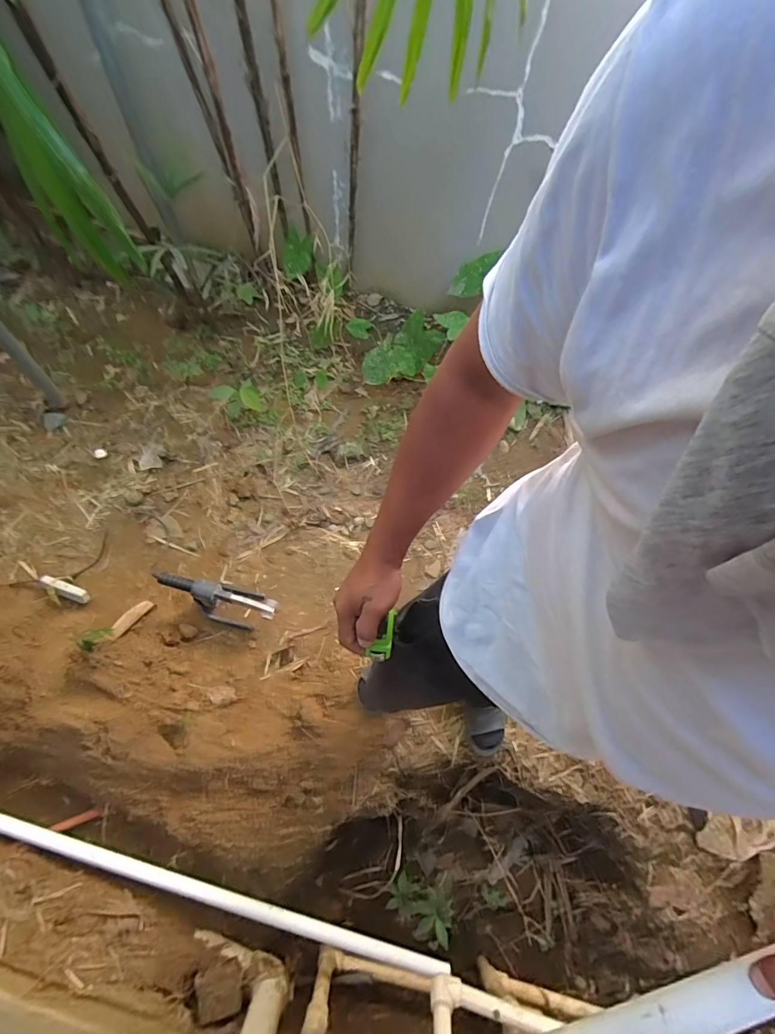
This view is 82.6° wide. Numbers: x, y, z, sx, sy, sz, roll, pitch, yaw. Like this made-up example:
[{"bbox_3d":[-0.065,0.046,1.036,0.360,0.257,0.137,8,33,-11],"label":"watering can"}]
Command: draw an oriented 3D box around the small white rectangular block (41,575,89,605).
[{"bbox_3d":[-0.951,0.209,1.293,0.166,0.035,0.037,18,64,8],"label":"small white rectangular block"}]

